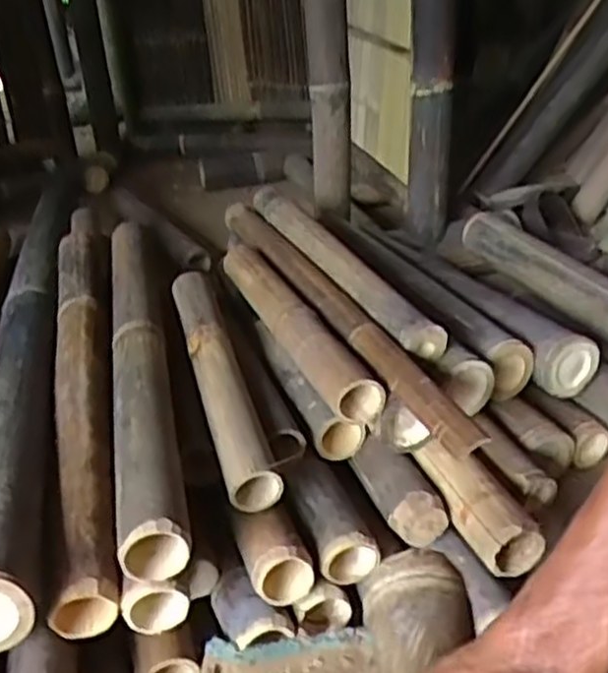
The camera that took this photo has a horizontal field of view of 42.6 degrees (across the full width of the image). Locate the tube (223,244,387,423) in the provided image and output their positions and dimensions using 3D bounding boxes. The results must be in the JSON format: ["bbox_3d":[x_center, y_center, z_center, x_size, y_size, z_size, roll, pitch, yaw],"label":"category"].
[{"bbox_3d":[-0.021,-0.023,0.922,0.054,0.052,0.397,-14,30,-20],"label":"tube"}]

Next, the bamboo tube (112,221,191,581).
[{"bbox_3d":[-0.181,0.009,0.873,0.062,0.072,0.634,-8,29,-10],"label":"bamboo tube"}]

